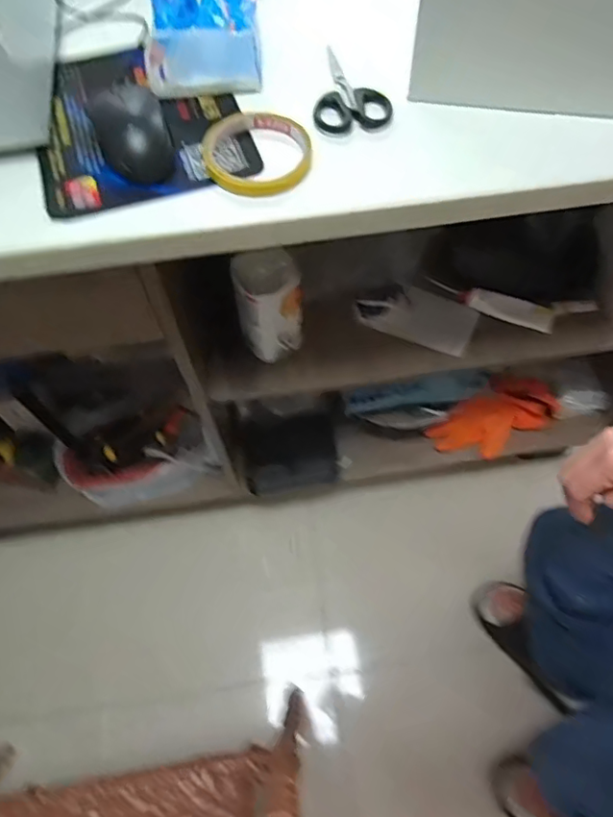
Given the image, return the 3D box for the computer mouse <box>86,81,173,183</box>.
[{"bbox_3d":[-0.148,-0.240,0.459,0.056,0.033,0.124,-18,64,-8],"label":"computer mouse"}]

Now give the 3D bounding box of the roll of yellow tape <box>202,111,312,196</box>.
[{"bbox_3d":[-0.041,-0.211,0.460,0.089,0.014,0.088,-2,62,0],"label":"roll of yellow tape"}]

